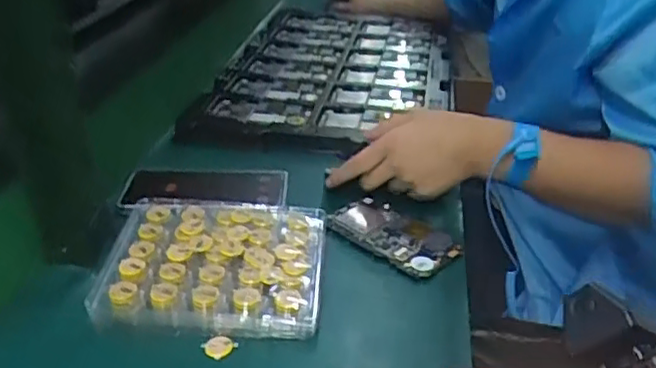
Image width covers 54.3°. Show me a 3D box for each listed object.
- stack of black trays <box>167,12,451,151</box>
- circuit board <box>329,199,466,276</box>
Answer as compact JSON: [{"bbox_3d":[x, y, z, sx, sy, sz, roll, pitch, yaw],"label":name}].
[{"bbox_3d":[0.021,-0.188,0.968,0.321,0.032,0.540,5,30,9],"label":"stack of black trays"},{"bbox_3d":[0.061,0.046,0.589,0.066,0.011,0.120,-25,37,-36],"label":"circuit board"}]

